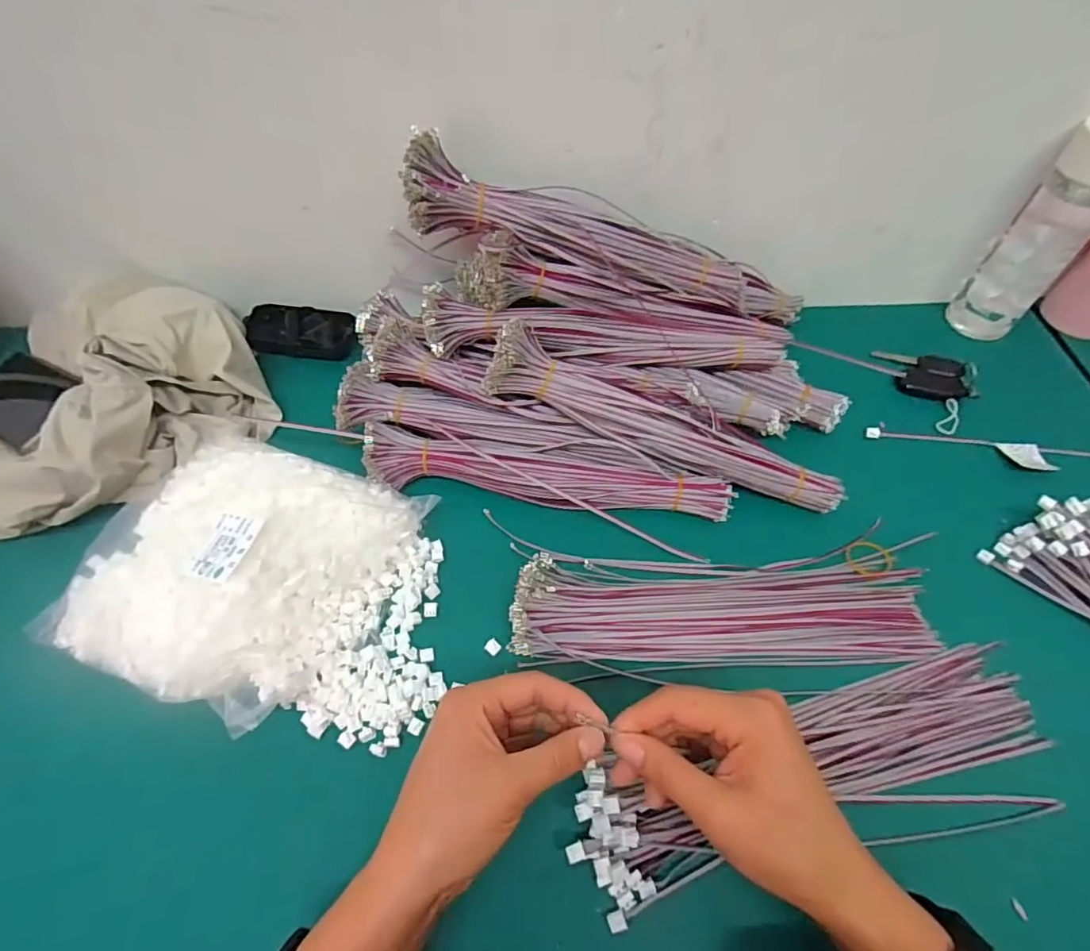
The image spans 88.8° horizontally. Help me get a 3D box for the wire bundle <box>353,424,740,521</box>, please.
[{"bbox_3d":[0.001,0.002,0.447,0.292,0.043,0.052,9,57,5],"label":"wire bundle"}]

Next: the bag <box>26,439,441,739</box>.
[{"bbox_3d":[-0.212,0.063,0.396,0.209,0.051,0.187,17,59,12],"label":"bag"}]

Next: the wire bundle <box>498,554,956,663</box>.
[{"bbox_3d":[0.127,0.102,0.409,0.294,0.029,0.071,1,57,2],"label":"wire bundle"}]

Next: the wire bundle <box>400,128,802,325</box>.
[{"bbox_3d":[0.079,-0.188,0.477,0.397,0.052,0.083,10,59,-20],"label":"wire bundle"}]

